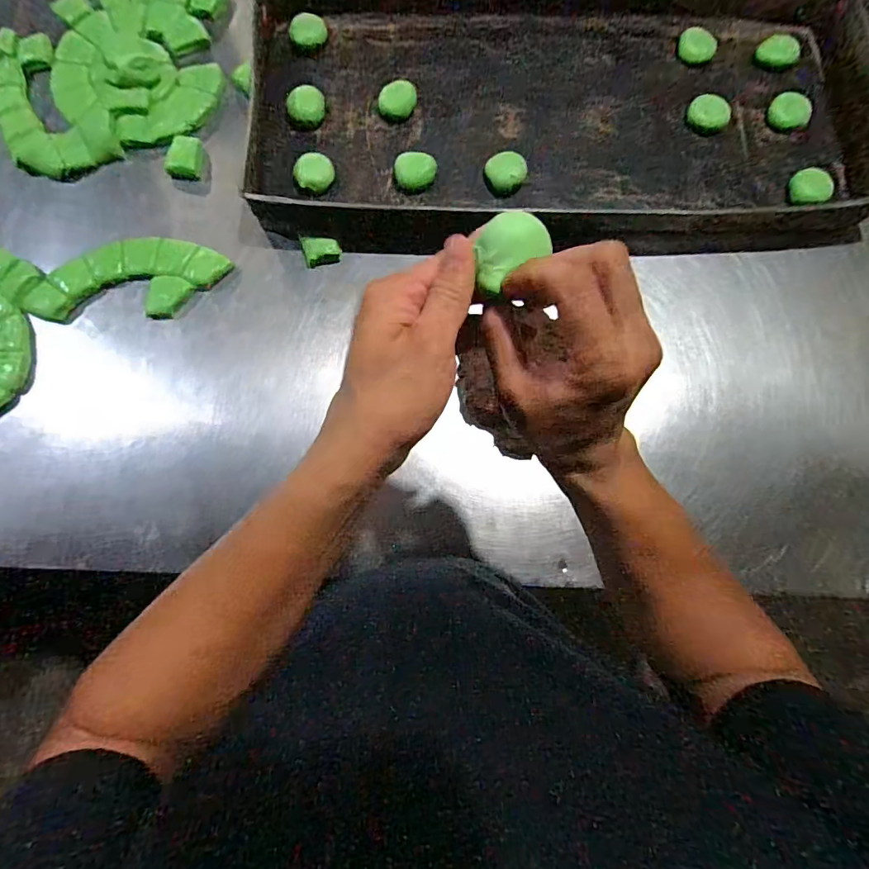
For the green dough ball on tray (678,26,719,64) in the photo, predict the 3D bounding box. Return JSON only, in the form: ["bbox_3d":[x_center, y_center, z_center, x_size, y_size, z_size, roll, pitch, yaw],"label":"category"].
[{"bbox_3d":[0.372,-0.550,0.669,0.053,0.014,0.040,29,114,6],"label":"green dough ball on tray"}]

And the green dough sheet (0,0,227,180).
[{"bbox_3d":[-0.432,-0.505,0.637,0.326,0.027,0.258,-26,81,-6],"label":"green dough sheet"}]

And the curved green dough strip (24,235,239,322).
[{"bbox_3d":[-0.377,-0.193,0.586,0.232,0.015,0.100,-3,80,-2],"label":"curved green dough strip"}]

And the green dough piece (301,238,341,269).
[{"bbox_3d":[-0.143,-0.235,0.602,0.046,0.020,0.032,-15,80,-4],"label":"green dough piece"}]

